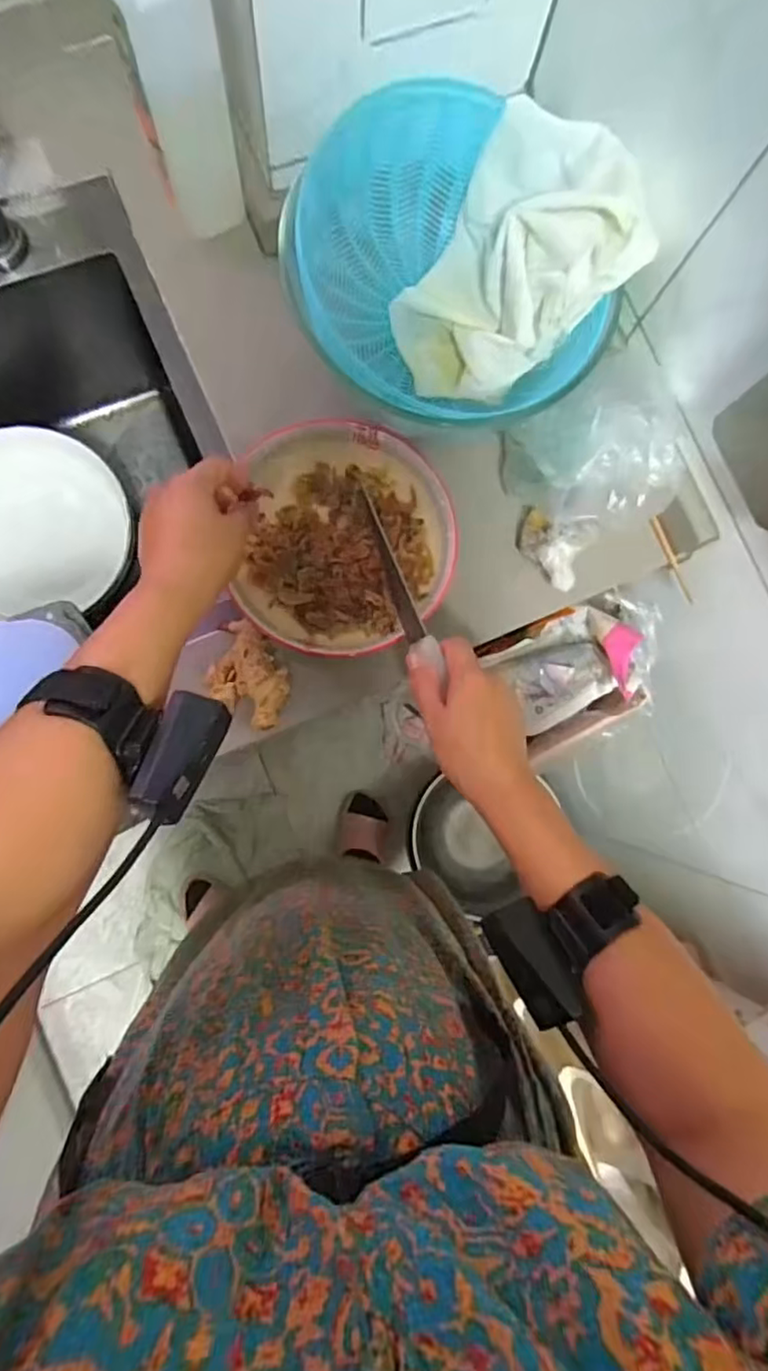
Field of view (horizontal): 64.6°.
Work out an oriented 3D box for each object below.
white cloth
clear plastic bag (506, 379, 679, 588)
[{"bbox_3d":[0.101,-0.347,0.506,0.207,0.038,0.149,-35,85,33],"label":"white cloth"},{"bbox_3d":[0.181,-0.183,0.521,0.122,0.112,0.143,-24,88,-7],"label":"clear plastic bag"}]

